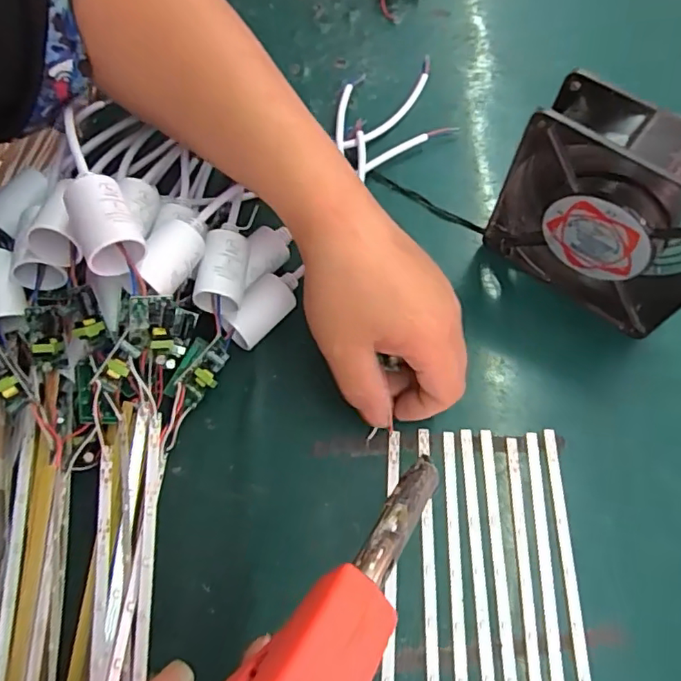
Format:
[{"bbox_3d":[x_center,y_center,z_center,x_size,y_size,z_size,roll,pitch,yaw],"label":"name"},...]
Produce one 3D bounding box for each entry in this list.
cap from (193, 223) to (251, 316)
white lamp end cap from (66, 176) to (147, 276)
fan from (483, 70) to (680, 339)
[{"bbox_3d":[-0.066,-0.041,0.318,0.024,0.026,0.048,8,67,4],"label":"cap"},{"bbox_3d":[-0.115,-0.055,0.273,0.028,0.033,0.042,-24,68,-9],"label":"white lamp end cap"},{"bbox_3d":[0.154,-0.068,0.312,0.122,0.120,0.039,36,70,14],"label":"fan"}]

